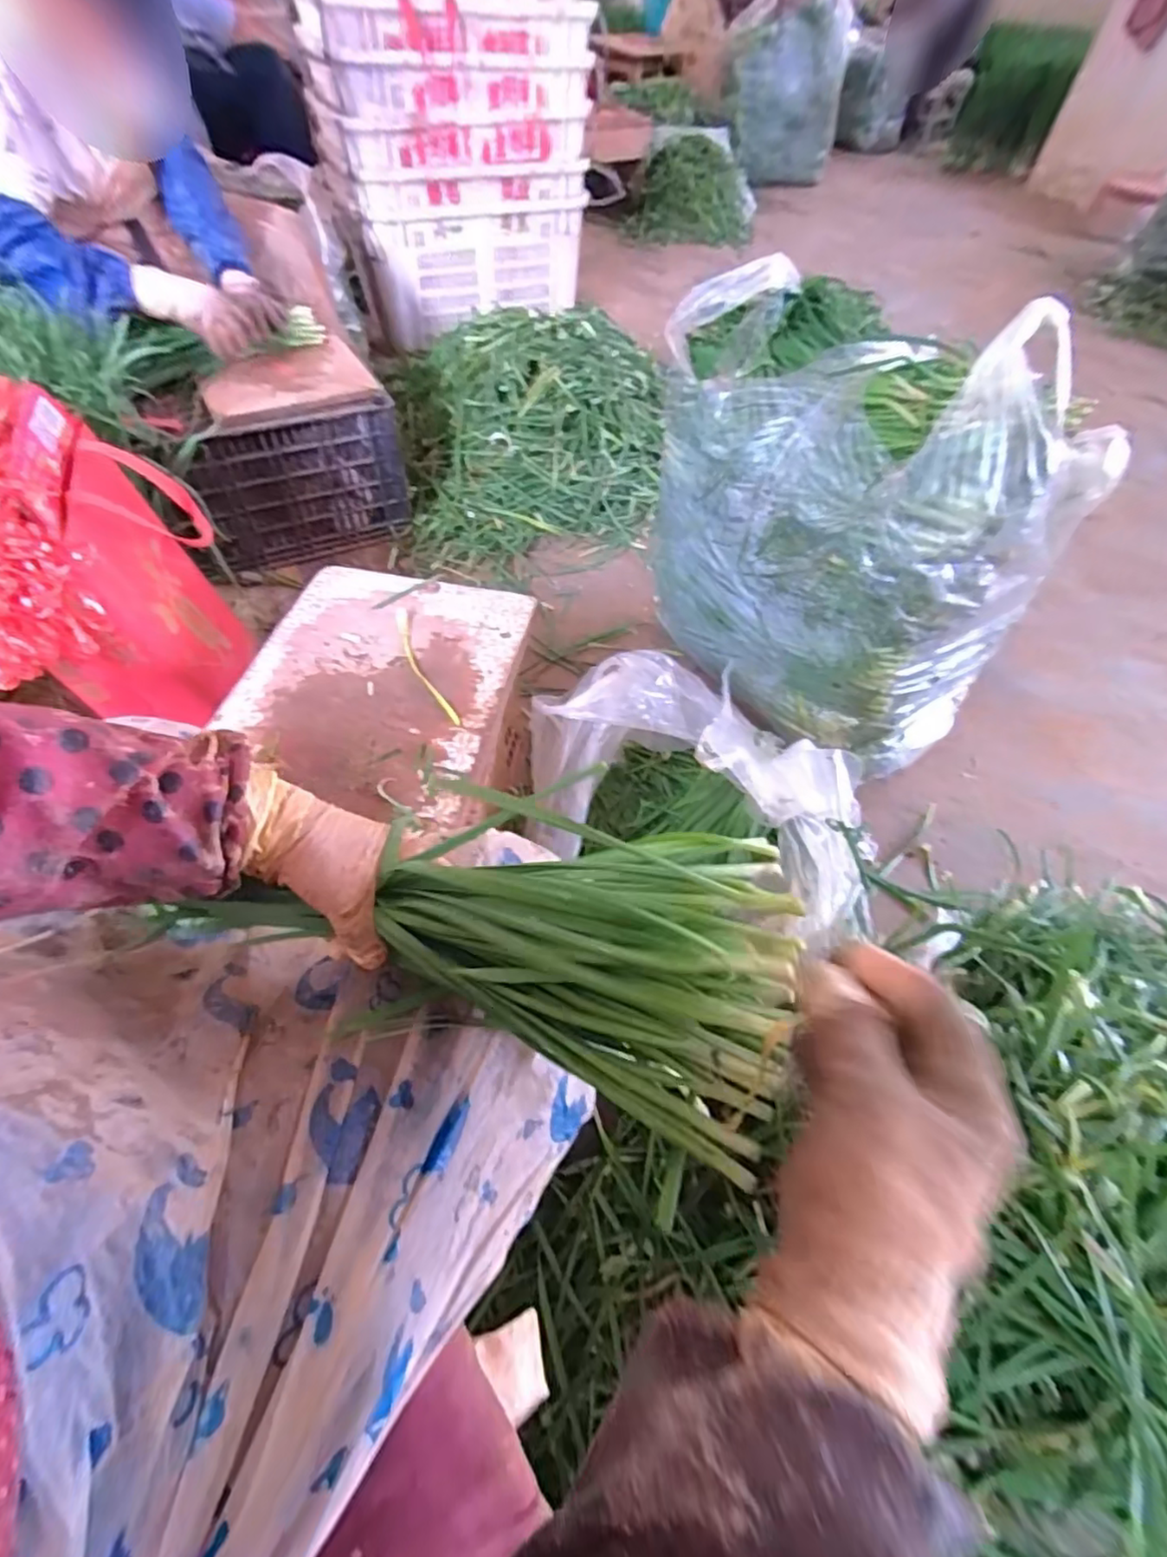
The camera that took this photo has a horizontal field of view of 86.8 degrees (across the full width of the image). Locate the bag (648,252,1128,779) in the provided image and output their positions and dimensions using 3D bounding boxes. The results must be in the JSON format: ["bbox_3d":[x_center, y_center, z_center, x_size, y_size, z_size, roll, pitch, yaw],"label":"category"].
[{"bbox_3d":[0.340,-0.358,0.872,0.262,0.470,0.506,-29,62,-21],"label":"bag"}]

